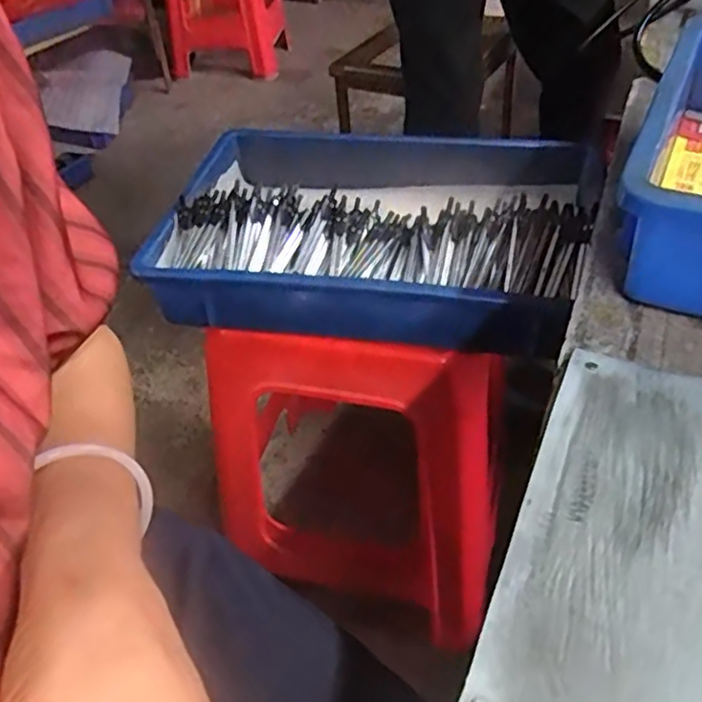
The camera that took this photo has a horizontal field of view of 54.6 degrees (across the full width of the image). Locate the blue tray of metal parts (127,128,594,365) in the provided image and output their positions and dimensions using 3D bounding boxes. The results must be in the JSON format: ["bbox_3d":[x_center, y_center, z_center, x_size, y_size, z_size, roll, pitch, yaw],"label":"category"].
[{"bbox_3d":[0.024,-0.129,0.697,0.405,0.091,0.297,9,44,15],"label":"blue tray of metal parts"}]

